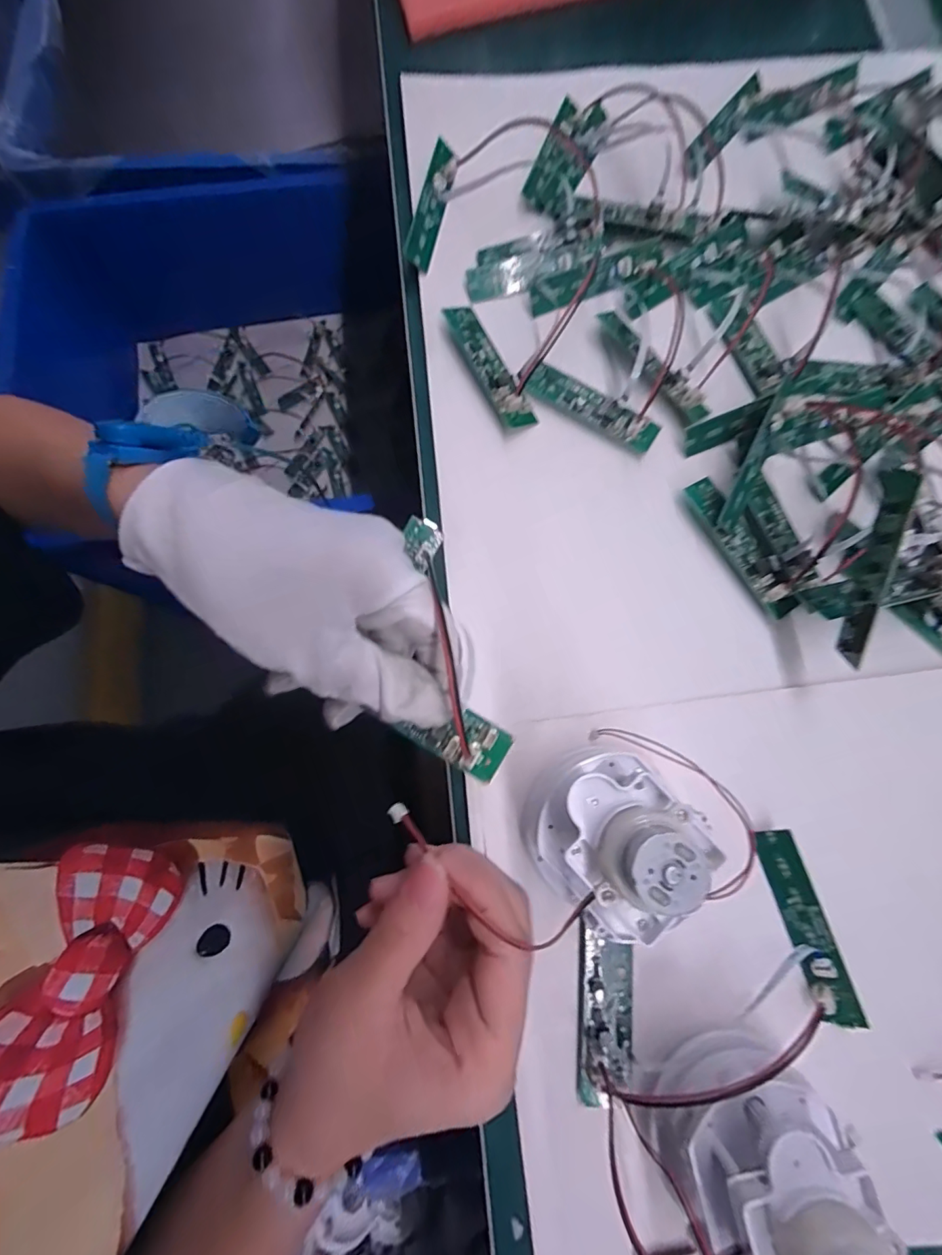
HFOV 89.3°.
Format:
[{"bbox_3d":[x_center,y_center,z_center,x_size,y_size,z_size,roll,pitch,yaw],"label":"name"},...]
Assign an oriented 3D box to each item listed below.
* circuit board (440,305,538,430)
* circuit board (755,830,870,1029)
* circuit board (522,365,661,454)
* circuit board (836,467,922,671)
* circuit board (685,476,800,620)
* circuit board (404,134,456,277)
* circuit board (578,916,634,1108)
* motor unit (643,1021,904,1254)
[{"bbox_3d":[0.011,-0.149,0.270,0.019,0.011,0.081,-26,82,-8],"label":"circuit board"},{"bbox_3d":[0.148,0.133,0.210,0.017,0.010,0.082,-24,76,34],"label":"circuit board"},{"bbox_3d":[0.068,-0.124,0.266,0.076,0.010,0.022,32,79,3],"label":"circuit board"},{"bbox_3d":[0.166,-0.022,0.196,0.004,0.013,0.080,-1,111,0],"label":"circuit board"},{"bbox_3d":[0.142,-0.043,0.248,0.019,0.012,0.082,-31,83,-8],"label":"circuit board"},{"bbox_3d":[-0.023,-0.257,0.291,0.017,0.007,0.084,20,79,-35],"label":"circuit board"},{"bbox_3d":[0.059,0.167,0.205,0.022,0.015,0.066,5,79,-3],"label":"circuit board"},{"bbox_3d":[0.102,0.192,0.163,0.059,0.083,0.056,1,79,-3],"label":"motor unit"}]

